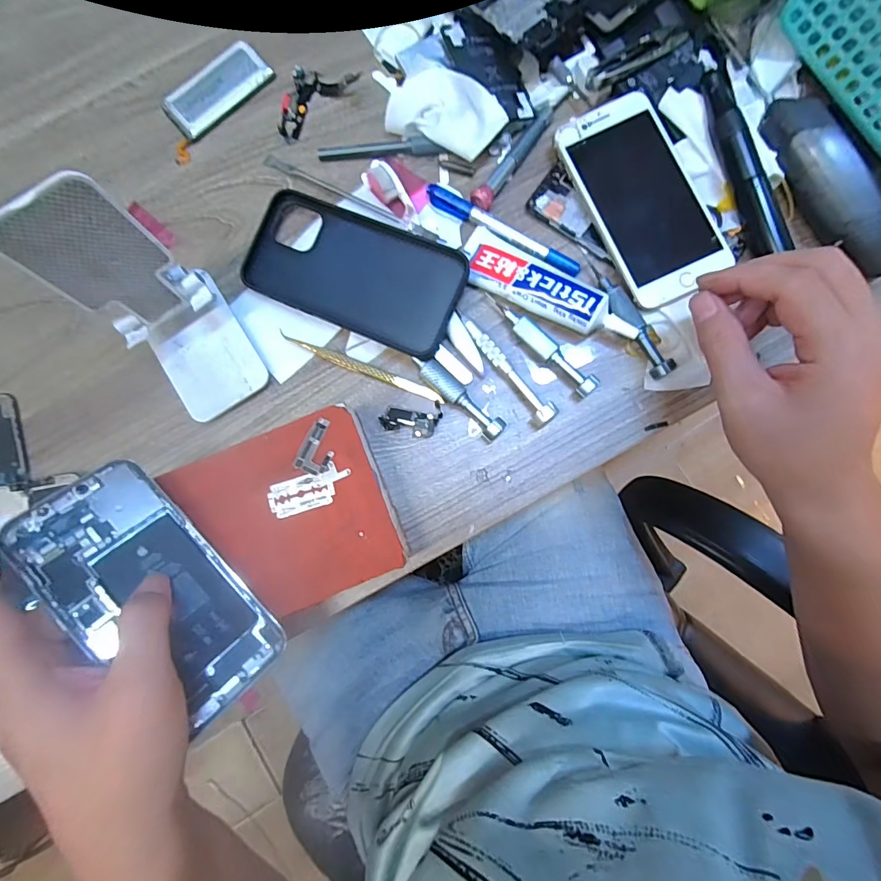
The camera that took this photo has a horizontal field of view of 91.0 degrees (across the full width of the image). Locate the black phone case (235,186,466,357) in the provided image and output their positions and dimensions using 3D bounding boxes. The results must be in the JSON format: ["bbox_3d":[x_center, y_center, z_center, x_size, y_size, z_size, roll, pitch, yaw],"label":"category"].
[{"bbox_3d":[-0.064,-0.127,0.324,0.161,0.020,0.083,24,86,4],"label":"black phone case"}]

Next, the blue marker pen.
[{"bbox_3d":[0.047,-0.159,0.330,0.129,0.008,0.013,33,87,4],"label":"blue marker pen"}]

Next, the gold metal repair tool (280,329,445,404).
[{"bbox_3d":[-0.059,-0.054,0.326,0.127,0.009,0.009,20,86,3],"label":"gold metal repair tool"}]

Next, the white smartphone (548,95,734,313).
[{"bbox_3d":[0.151,-0.180,0.324,0.078,0.012,0.155,-25,85,0],"label":"white smartphone"}]

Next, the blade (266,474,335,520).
[{"bbox_3d":[-0.090,0.035,0.279,0.041,0.004,0.022,-18,84,0],"label":"blade"}]

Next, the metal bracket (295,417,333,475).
[{"bbox_3d":[-0.079,0.004,0.283,0.021,0.004,0.035,22,85,4],"label":"metal bracket"}]

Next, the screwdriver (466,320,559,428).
[{"bbox_3d":[0.050,-0.051,0.317,0.017,0.017,0.094,-38,85,-1],"label":"screwdriver"}]

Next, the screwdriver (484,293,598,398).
[{"bbox_3d":[0.073,-0.070,0.318,0.103,0.016,0.018,43,88,5],"label":"screwdriver"}]

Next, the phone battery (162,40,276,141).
[{"bbox_3d":[-0.183,-0.287,0.354,0.088,0.007,0.045,-38,85,-1],"label":"phone battery"}]

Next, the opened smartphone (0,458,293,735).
[{"bbox_3d":[-0.171,0.089,0.253,0.157,0.007,0.075,48,62,1],"label":"opened smartphone"}]

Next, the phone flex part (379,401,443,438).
[{"bbox_3d":[-0.021,-0.013,0.319,0.045,0.010,0.025,-11,85,1],"label":"phone flex part"}]

